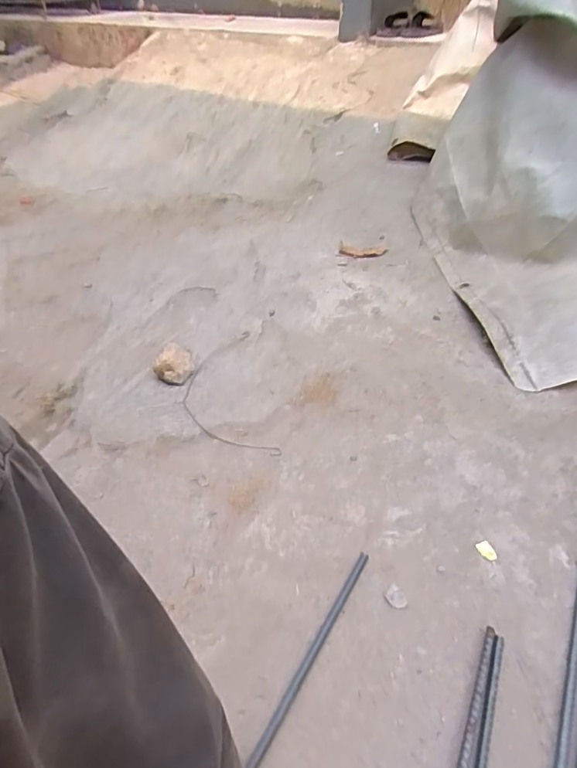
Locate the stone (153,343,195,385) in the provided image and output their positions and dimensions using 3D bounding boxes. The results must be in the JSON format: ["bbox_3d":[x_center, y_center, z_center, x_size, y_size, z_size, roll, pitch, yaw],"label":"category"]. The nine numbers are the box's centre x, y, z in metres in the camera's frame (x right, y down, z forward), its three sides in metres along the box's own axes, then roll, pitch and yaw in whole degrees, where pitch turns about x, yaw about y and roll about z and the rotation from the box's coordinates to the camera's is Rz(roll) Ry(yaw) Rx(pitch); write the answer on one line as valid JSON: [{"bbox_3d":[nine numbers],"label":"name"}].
[{"bbox_3d":[-0.194,-0.036,0.807,0.064,0.045,0.074,-12,43,-10],"label":"stone"}]

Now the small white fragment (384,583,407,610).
[{"bbox_3d":[0.122,0.241,0.537,0.019,0.011,0.024,-30,49,-27],"label":"small white fragment"}]

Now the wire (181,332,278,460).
[{"bbox_3d":[-0.107,0.013,0.786,0.131,0.013,0.290,-10,43,-8],"label":"wire"}]

